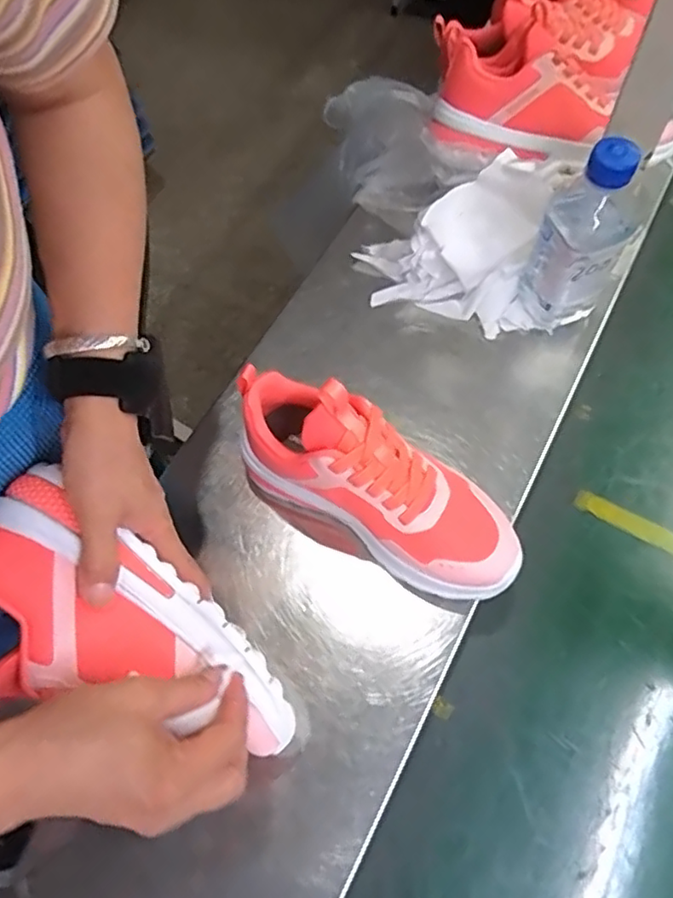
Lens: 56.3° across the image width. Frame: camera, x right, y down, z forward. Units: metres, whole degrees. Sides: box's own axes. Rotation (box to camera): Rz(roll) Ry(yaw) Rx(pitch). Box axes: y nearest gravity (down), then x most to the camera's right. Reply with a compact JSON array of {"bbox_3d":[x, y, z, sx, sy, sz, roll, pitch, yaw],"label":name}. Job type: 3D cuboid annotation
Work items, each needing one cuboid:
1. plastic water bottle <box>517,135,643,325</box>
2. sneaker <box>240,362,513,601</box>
[{"bbox_3d":[0.194,-0.172,0.501,0.071,0.160,0.076,23,68,14],"label":"plastic water bottle"},{"bbox_3d":[0.027,0.022,0.443,0.216,0.114,0.074,34,70,5],"label":"sneaker"}]

